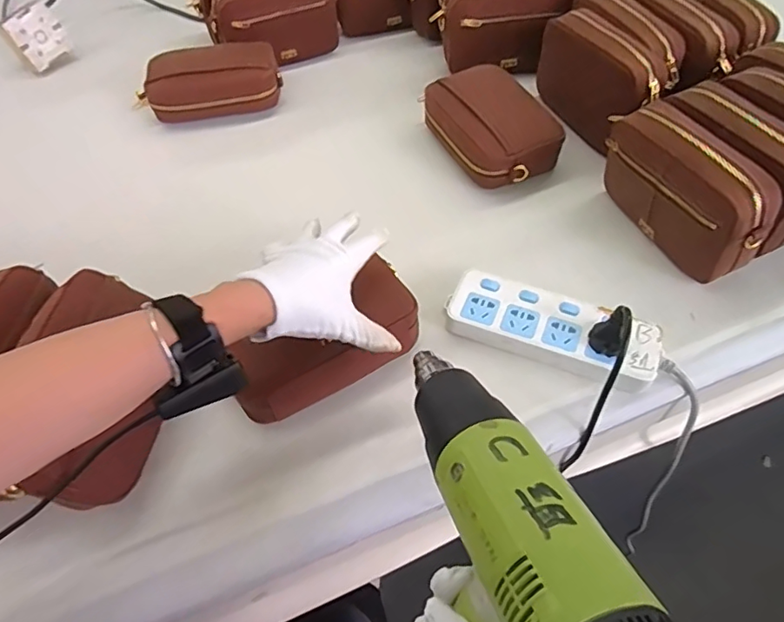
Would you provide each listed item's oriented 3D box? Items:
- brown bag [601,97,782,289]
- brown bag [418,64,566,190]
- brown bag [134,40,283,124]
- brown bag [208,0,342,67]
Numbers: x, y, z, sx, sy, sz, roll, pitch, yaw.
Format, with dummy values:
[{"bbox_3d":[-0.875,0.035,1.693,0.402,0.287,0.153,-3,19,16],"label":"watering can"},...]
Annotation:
[{"bbox_3d":[0.319,-0.134,0.588,0.077,0.122,0.202,-21,54,-12],"label":"brown bag"},{"bbox_3d":[0.130,-0.253,0.724,0.127,0.071,0.196,-27,56,-16],"label":"brown bag"},{"bbox_3d":[-0.277,-0.347,0.826,0.208,0.065,0.119,-16,53,-9],"label":"brown bag"},{"bbox_3d":[-0.189,-0.472,0.881,0.200,0.124,0.064,-21,54,-12],"label":"brown bag"}]

